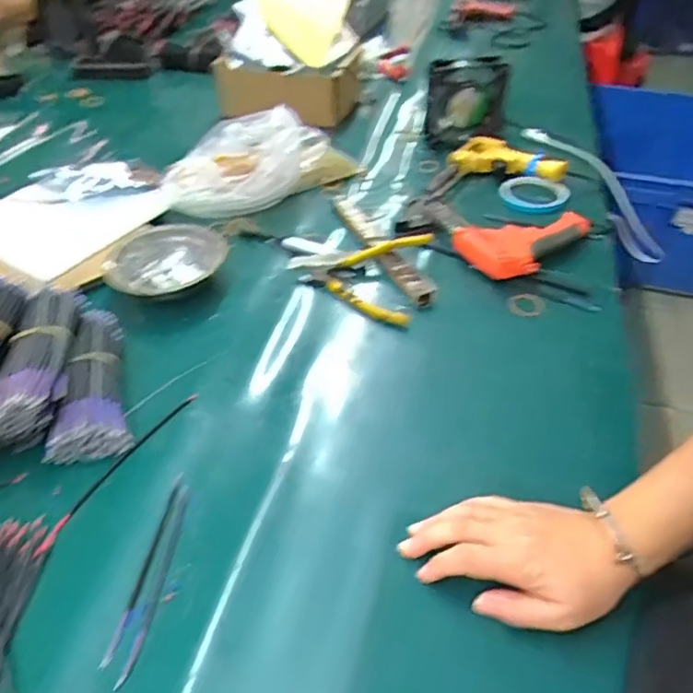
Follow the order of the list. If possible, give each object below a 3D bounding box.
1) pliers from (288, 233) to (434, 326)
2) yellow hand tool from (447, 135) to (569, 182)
[{"bbox_3d":[0.009,-0.090,0.658,0.153,0.035,0.130,11,45,9],"label":"pliers"},{"bbox_3d":[0.237,-0.278,0.848,0.162,0.035,0.092,7,44,9],"label":"yellow hand tool"}]

